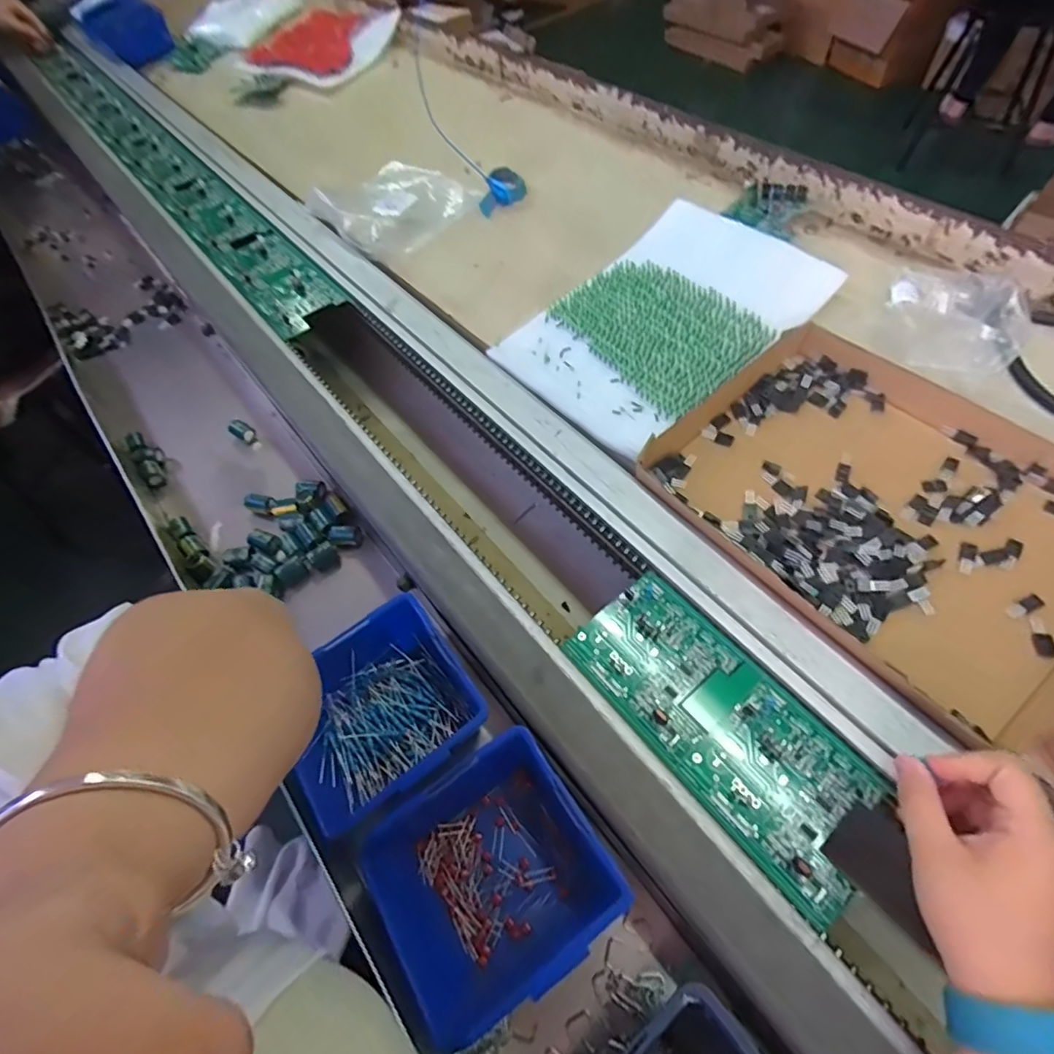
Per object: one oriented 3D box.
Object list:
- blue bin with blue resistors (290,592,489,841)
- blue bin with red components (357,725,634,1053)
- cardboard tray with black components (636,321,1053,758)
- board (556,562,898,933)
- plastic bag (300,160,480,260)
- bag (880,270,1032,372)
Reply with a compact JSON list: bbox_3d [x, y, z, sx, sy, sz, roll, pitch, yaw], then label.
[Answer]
[{"bbox_3d":[-0.108,0.138,0.396,0.133,0.063,0.122,-35,60,-18],"label":"blue bin with blue resistors"},{"bbox_3d":[-0.020,0.216,0.339,0.123,0.065,0.124,-31,58,-16],"label":"blue bin with red components"},{"bbox_3d":[0.282,-0.022,0.428,0.238,0.040,0.323,-34,59,-18],"label":"cardboard tray with black components"},{"bbox_3d":[0.129,0.129,0.364,0.095,0.010,0.213,-35,60,-19],"label":"board"},{"bbox_3d":[-0.177,-0.432,0.714,0.172,0.045,0.186,36,65,25],"label":"plastic bag"},{"bbox_3d":[0.380,-0.183,0.482,0.107,0.050,0.111,-24,57,-12],"label":"bag"}]

